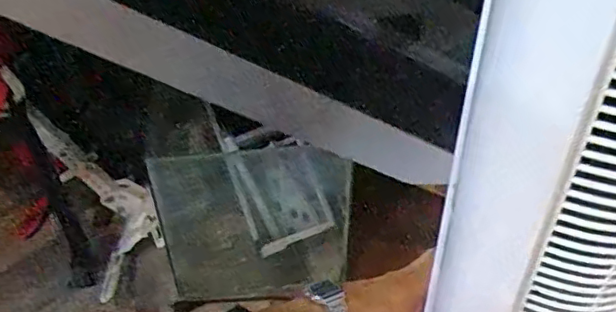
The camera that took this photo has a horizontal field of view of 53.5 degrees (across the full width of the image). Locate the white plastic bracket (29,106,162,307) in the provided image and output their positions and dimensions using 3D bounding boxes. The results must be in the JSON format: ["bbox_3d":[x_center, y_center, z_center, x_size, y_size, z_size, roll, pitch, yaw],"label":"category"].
[{"bbox_3d":[-0.404,0.065,1.106,0.123,0.353,0.165,-5,34,43],"label":"white plastic bracket"}]

